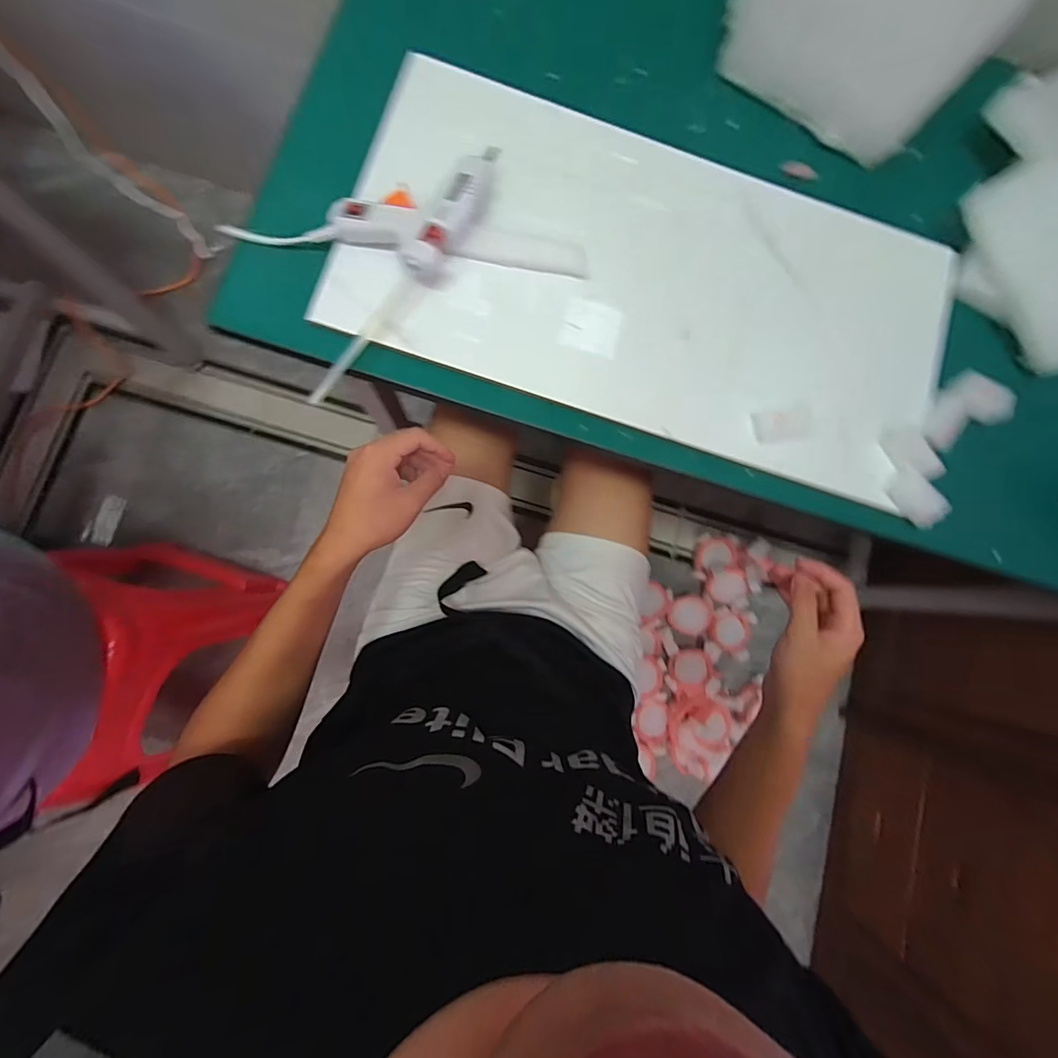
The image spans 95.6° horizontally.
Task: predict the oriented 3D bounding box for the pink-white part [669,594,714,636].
[{"bbox_3d":[0.395,0.210,1.163,0.104,0.024,0.090,20,81,-3],"label":"pink-white part"}]

